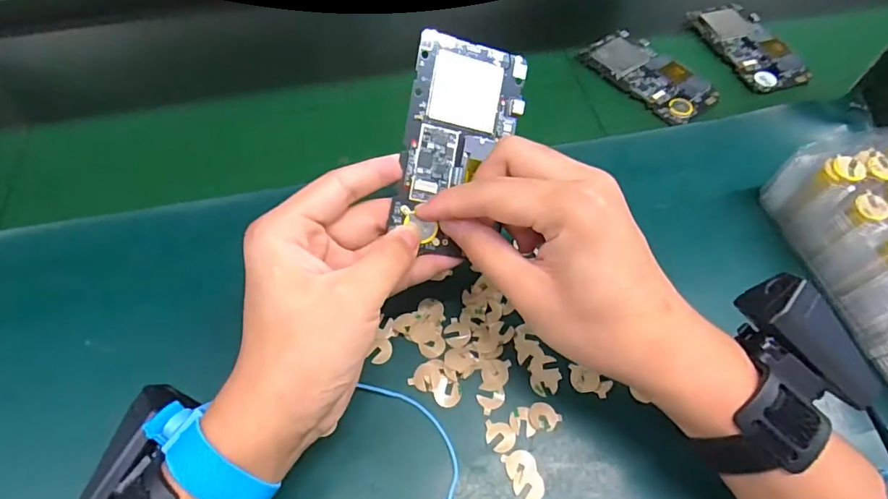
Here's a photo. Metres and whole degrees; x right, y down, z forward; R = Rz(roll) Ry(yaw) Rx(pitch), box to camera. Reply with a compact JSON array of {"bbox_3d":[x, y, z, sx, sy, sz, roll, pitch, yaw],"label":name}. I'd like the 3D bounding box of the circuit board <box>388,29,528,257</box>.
[{"bbox_3d":[0.010,-0.060,0.288,0.065,0.005,0.125,9,88,-13],"label":"circuit board"}]

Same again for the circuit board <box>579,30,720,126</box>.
[{"bbox_3d":[0.191,-0.166,0.460,0.063,0.013,0.122,-31,64,-18],"label":"circuit board"}]

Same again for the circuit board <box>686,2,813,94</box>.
[{"bbox_3d":[0.299,-0.205,0.481,0.063,0.008,0.122,-17,56,-7],"label":"circuit board"}]

